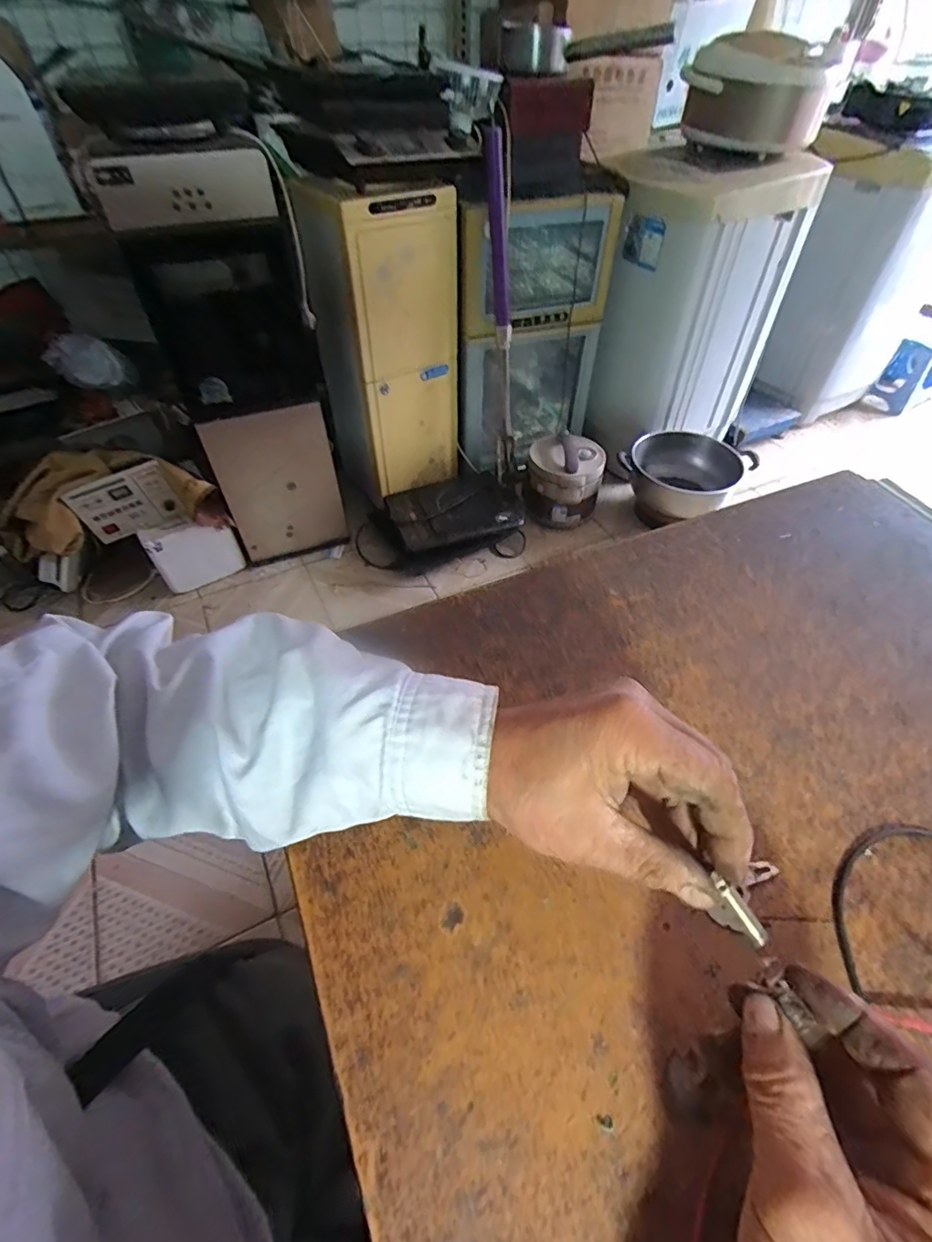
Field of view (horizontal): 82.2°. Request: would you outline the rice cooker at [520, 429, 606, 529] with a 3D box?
[{"bbox_3d":[0.294,-0.438,1.635,0.232,0.220,0.201,11,51,9],"label":"rice cooker"}]

